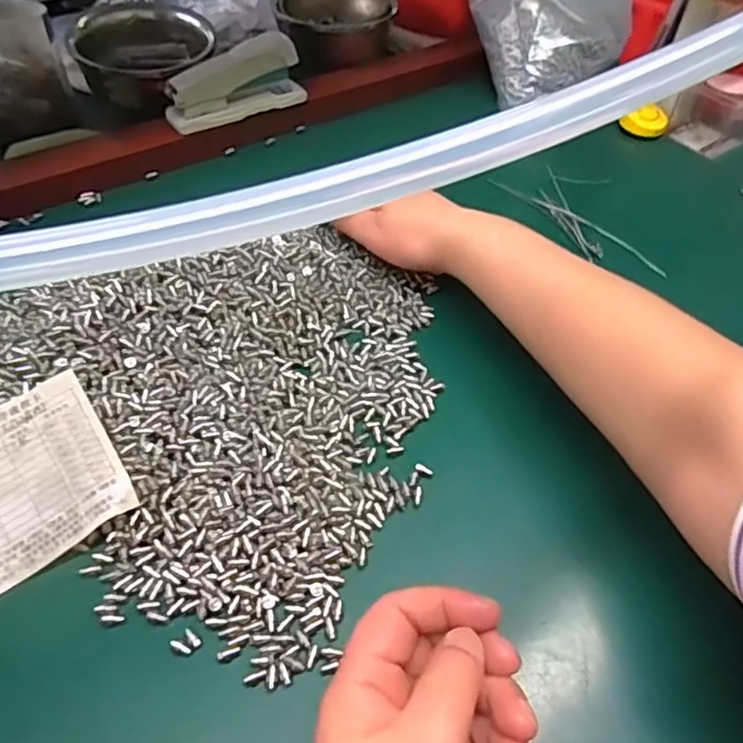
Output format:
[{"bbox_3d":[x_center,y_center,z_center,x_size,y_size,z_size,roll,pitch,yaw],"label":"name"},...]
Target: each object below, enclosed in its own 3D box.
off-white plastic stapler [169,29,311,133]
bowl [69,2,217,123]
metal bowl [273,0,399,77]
[{"bbox_3d":[-0.118,-0.247,0.547,0.119,0.063,0.028,-27,56,-25],"label":"off-white plastic stapler"},{"bbox_3d":[-0.203,-0.283,0.576,0.109,0.065,0.109,2,49,-2],"label":"bowl"},{"bbox_3d":[-0.036,-0.356,0.647,0.117,0.054,0.117,2,49,-2],"label":"metal bowl"}]

